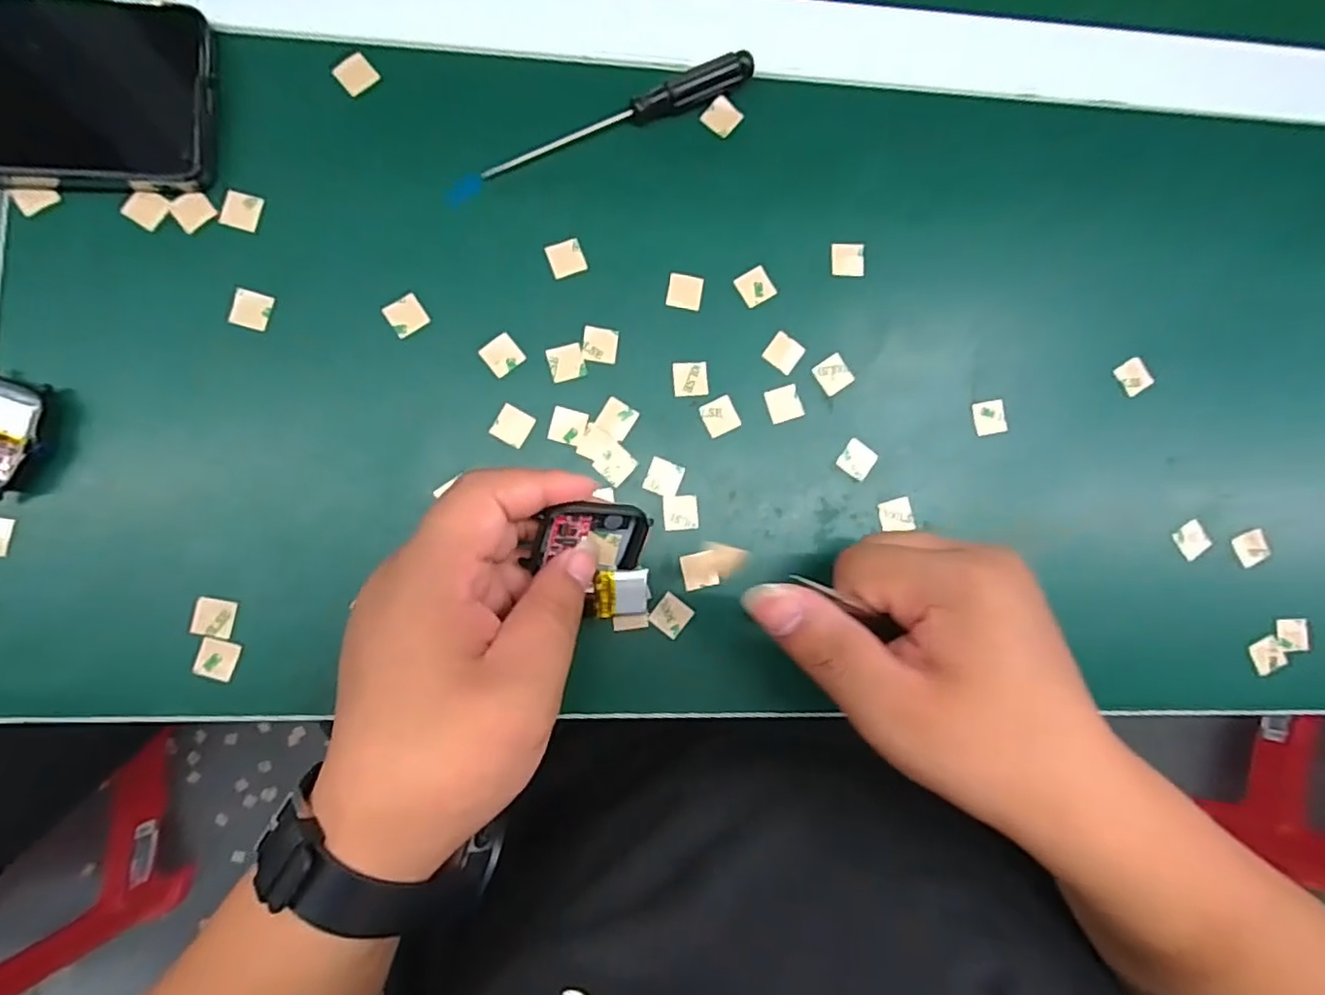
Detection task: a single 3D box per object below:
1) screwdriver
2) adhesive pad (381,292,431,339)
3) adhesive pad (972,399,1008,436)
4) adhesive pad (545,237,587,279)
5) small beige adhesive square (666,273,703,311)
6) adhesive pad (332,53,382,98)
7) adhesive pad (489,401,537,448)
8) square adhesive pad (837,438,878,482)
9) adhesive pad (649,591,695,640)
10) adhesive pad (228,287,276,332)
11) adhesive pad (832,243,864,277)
[{"bbox_3d":[-0.028,-0.168,0.293,0.150,0.014,0.012,-25,89,-7],"label":"screwdriver"},{"bbox_3d":[-0.113,-0.081,0.284,0.015,0.004,0.016,-34,90,-7],"label":"adhesive pad"},{"bbox_3d":[0.157,-0.038,0.307,0.016,0.004,0.016,-9,87,-6],"label":"adhesive pad"},{"bbox_3d":[-0.043,-0.109,0.294,0.016,0.004,0.015,-19,91,-9],"label":"adhesive pad"},{"bbox_3d":[0.011,-0.095,0.297,0.016,0.004,0.015,9,85,-5],"label":"small beige adhesive square"},{"bbox_3d":[-0.137,-0.189,0.289,0.016,0.004,0.015,-41,91,-7],"label":"adhesive pad"},{"bbox_3d":[-0.066,-0.032,0.285,0.015,0.004,0.016,28,84,-4],"label":"adhesive pad"},{"bbox_3d":[0.091,-0.017,0.298,0.015,0.004,0.016,36,83,-3],"label":"square adhesive pad"},{"bbox_3d":[0.004,0.052,0.286,0.015,0.004,0.016,39,83,-2],"label":"adhesive pad"},{"bbox_3d":[-0.177,-0.081,0.278,0.015,0.004,0.016,15,85,-5],"label":"adhesive pad"},{"bbox_3d":[0.088,-0.113,0.306,0.016,0.004,0.015,0,86,-6],"label":"adhesive pad"}]

